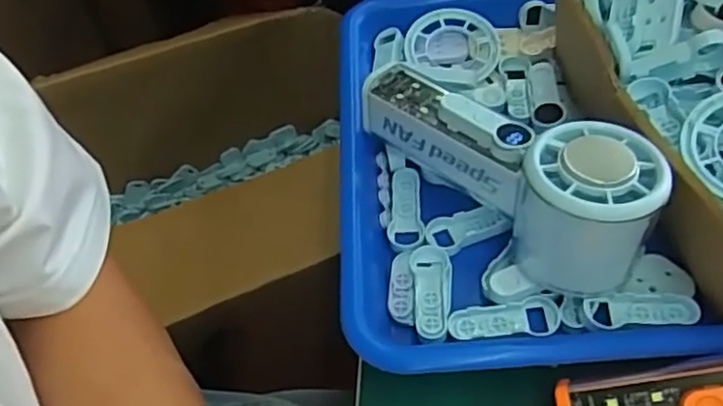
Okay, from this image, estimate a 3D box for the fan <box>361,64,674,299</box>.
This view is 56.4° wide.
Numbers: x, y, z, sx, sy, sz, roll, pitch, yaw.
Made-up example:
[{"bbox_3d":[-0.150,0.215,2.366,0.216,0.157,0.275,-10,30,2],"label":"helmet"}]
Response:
[{"bbox_3d":[0.066,-0.022,0.319,0.051,0.067,0.148,-38,59,-21],"label":"fan"}]

